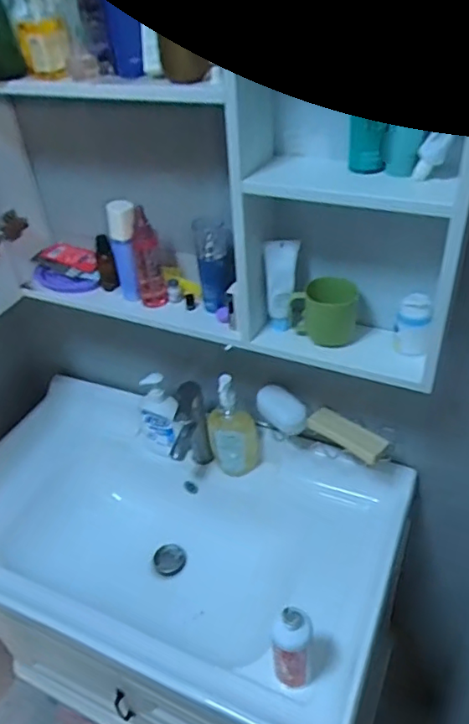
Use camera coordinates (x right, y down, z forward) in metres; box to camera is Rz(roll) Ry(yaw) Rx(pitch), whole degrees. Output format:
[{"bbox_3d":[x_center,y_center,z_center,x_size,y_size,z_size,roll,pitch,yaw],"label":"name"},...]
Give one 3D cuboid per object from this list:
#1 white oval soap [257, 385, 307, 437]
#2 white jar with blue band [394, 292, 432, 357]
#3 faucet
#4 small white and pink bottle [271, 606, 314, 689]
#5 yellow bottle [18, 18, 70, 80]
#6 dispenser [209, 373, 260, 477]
[{"bbox_3d":[0.086,0.085,0.984,0.099,0.055,0.055,28,49,35],"label":"white oval soap"},{"bbox_3d":[0.238,-0.048,0.736,0.041,0.080,0.042,7,40,15],"label":"white jar with blue band"},{"bbox_3d":[-0.083,0.138,1.057,0.071,0.181,0.104,-6,38,-1],"label":"faucet"},{"bbox_3d":[0.077,0.391,0.745,0.053,0.163,0.041,12,41,20],"label":"small white and pink bottle"},{"bbox_3d":[-0.238,-0.394,0.698,0.051,0.063,0.037,-19,40,-17],"label":"yellow bottle"},{"bbox_3d":[-0.002,0.120,1.038,0.093,0.231,0.042,6,39,14],"label":"dispenser"}]

